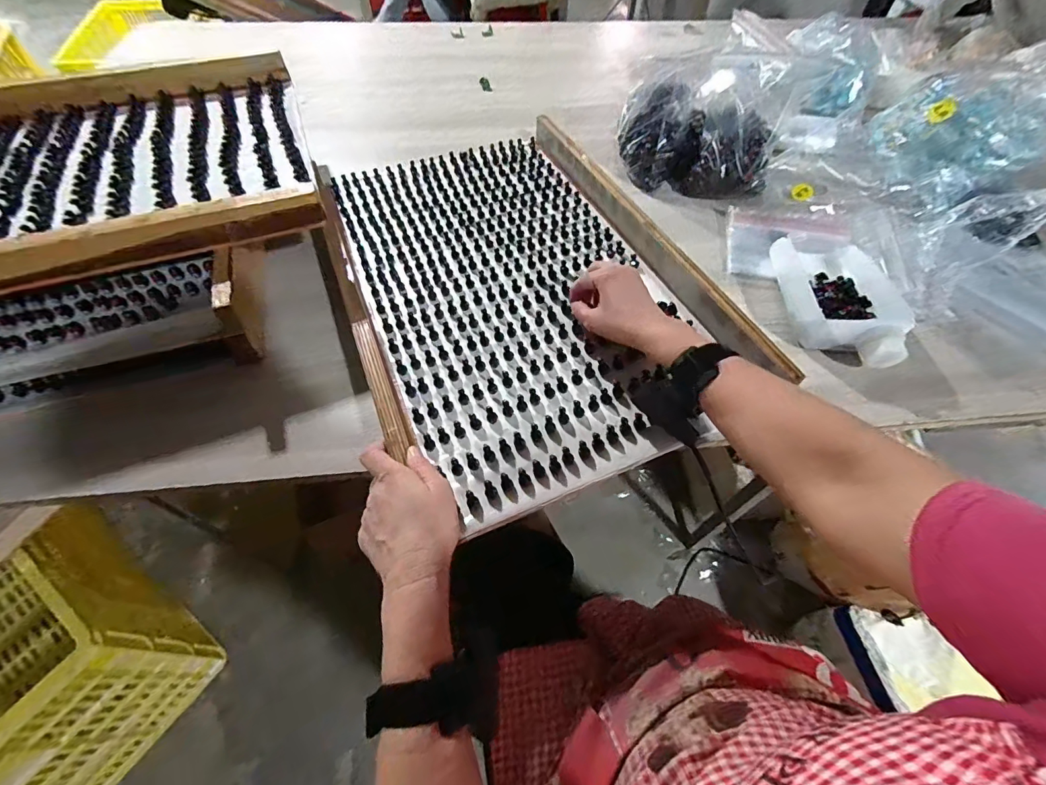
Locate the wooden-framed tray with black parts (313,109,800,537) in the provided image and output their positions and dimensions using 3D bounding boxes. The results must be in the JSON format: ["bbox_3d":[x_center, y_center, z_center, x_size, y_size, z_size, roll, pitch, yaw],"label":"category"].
[{"bbox_3d":[-0.008,-0.157,0.553,0.399,0.048,0.569,-18,59,-13],"label":"wooden-framed tray with black parts"}]

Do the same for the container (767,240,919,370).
[{"bbox_3d":[0.386,-0.125,0.538,0.130,0.049,0.212,7,57,2],"label":"container"}]

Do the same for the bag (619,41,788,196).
[{"bbox_3d":[0.261,-0.397,0.656,0.231,0.141,0.149,11,57,5],"label":"bag"}]

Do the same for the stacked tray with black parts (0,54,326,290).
[{"bbox_3d":[-0.550,-0.255,0.500,0.573,0.037,0.390,-17,59,-13],"label":"stacked tray with black parts"}]

